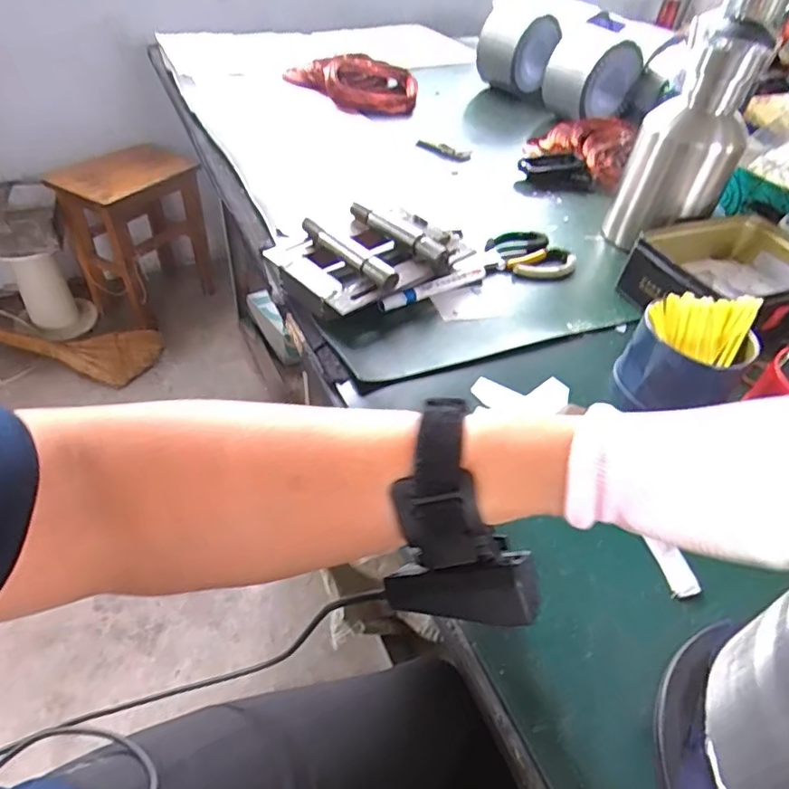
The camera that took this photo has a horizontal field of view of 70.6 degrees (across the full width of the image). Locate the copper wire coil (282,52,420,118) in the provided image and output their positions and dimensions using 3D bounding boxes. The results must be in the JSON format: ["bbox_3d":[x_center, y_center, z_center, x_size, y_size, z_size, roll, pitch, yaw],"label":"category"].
[{"bbox_3d":[-0.092,-0.617,1.122,0.275,0.088,0.143,3,44,-3],"label":"copper wire coil"}]

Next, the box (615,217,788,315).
[{"bbox_3d":[0.406,-0.146,0.666,0.254,0.063,0.158,-18,48,-23],"label":"box"}]

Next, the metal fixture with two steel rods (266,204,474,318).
[{"bbox_3d":[-0.021,-0.153,0.626,0.200,0.063,0.131,-30,54,-31],"label":"metal fixture with two steel rods"}]

